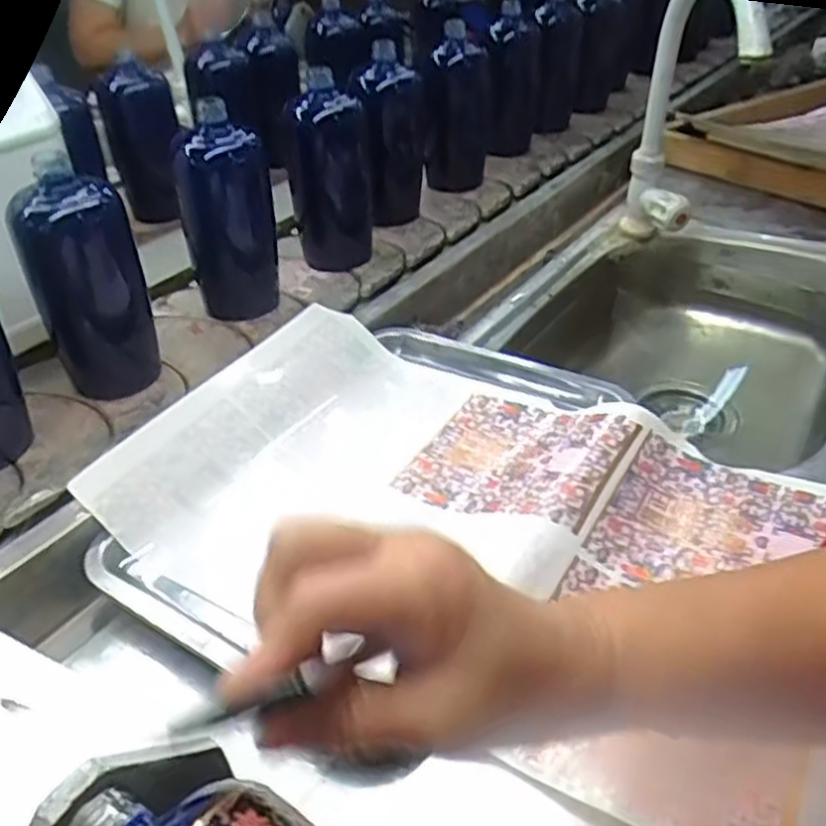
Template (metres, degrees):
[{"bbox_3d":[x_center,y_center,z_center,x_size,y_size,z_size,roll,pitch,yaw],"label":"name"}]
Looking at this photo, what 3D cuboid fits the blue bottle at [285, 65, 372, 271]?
[{"bbox_3d":[-0.085,-0.251,0.798,0.079,0.178,0.060,-2,37,1],"label":"blue bottle"}]

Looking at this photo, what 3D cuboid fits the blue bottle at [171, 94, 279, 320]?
[{"bbox_3d":[-0.171,-0.181,0.704,0.063,0.182,0.054,18,42,25],"label":"blue bottle"}]

